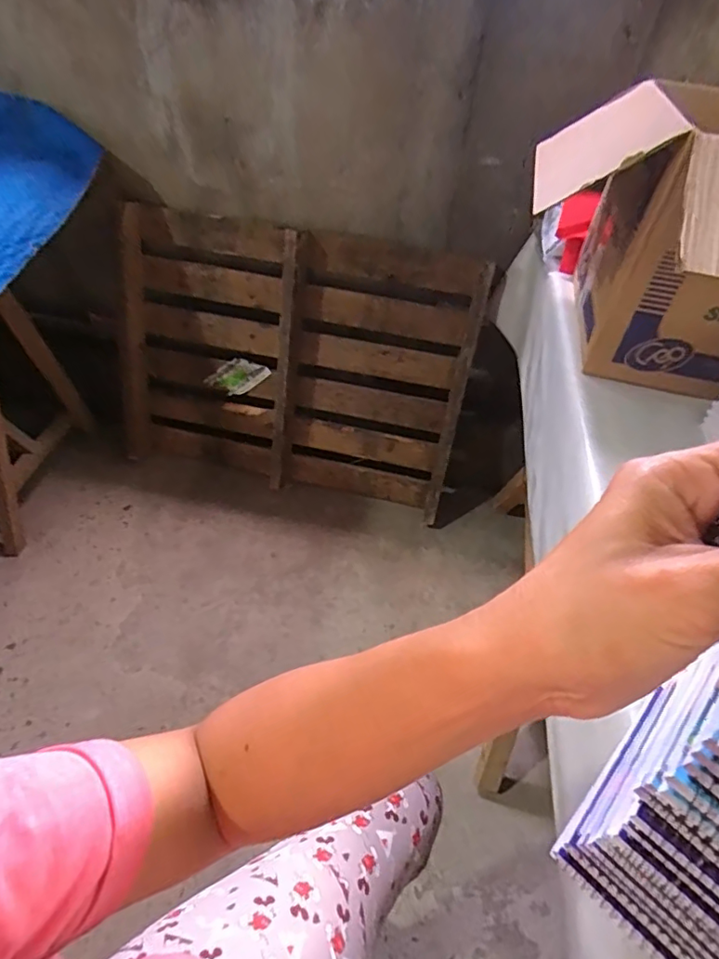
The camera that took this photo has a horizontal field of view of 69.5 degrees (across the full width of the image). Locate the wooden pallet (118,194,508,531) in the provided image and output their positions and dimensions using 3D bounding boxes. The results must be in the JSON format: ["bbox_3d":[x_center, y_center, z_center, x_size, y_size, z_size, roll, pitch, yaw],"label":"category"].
[{"bbox_3d":[-0.208,-0.311,1.445,0.987,0.699,0.095,12,30,4],"label":"wooden pallet"}]

